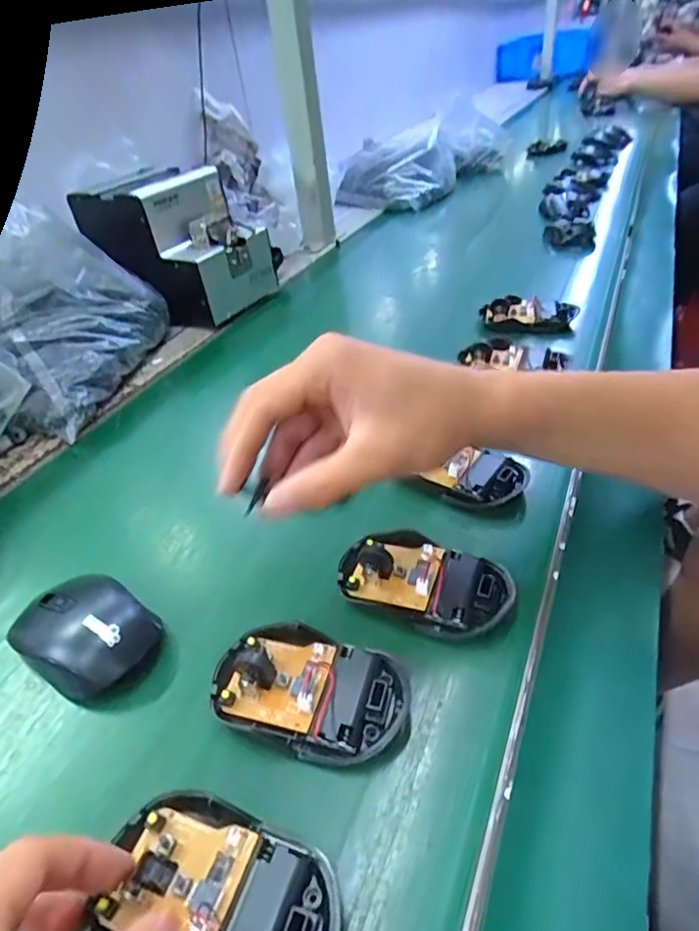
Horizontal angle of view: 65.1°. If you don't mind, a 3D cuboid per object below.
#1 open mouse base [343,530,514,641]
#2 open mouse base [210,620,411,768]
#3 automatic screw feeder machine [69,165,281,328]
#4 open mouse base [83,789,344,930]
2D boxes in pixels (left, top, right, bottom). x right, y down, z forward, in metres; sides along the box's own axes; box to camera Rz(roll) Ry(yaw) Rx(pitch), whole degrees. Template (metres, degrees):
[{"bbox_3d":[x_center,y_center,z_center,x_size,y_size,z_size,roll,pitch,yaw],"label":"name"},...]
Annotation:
[{"bbox_3d":[0.040,0.063,0.308,0.096,0.023,0.053,14,43,24],"label":"open mouse base"},{"bbox_3d":[-0.020,0.106,0.264,0.095,0.024,0.057,12,42,22],"label":"open mouse base"},{"bbox_3d":[-0.205,-0.276,0.673,0.189,0.134,0.135,18,45,28],"label":"automatic screw feeder machine"},{"bbox_3d":[-0.049,0.161,0.204,0.093,0.012,0.057,12,42,22],"label":"open mouse base"}]

